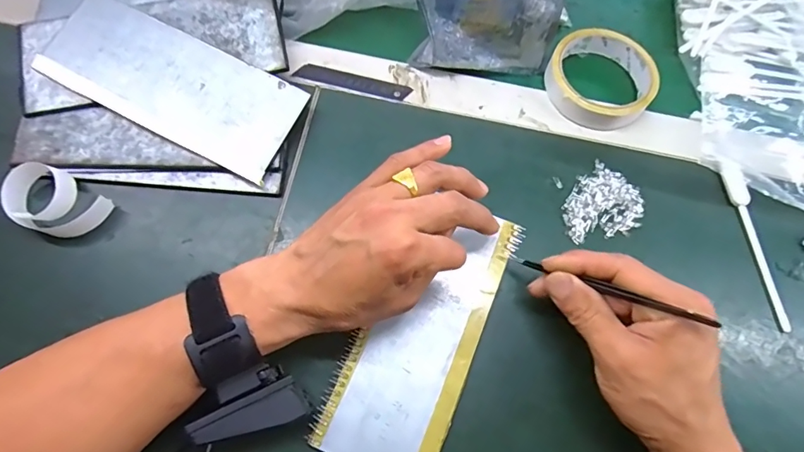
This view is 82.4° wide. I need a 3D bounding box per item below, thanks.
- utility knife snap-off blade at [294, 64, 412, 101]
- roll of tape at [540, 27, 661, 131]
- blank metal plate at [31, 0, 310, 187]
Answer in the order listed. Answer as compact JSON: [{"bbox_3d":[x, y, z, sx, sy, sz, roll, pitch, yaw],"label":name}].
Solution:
[{"bbox_3d":[-0.042,-0.125,0.400,0.098,0.004,0.015,13,84,0],"label":"utility knife snap-off blade"},{"bbox_3d":[0.174,-0.130,0.399,0.089,0.025,0.093,1,72,-3],"label":"roll of tape"},{"bbox_3d":[-0.181,-0.115,0.365,0.204,0.008,0.086,26,76,2],"label":"blank metal plate"}]

